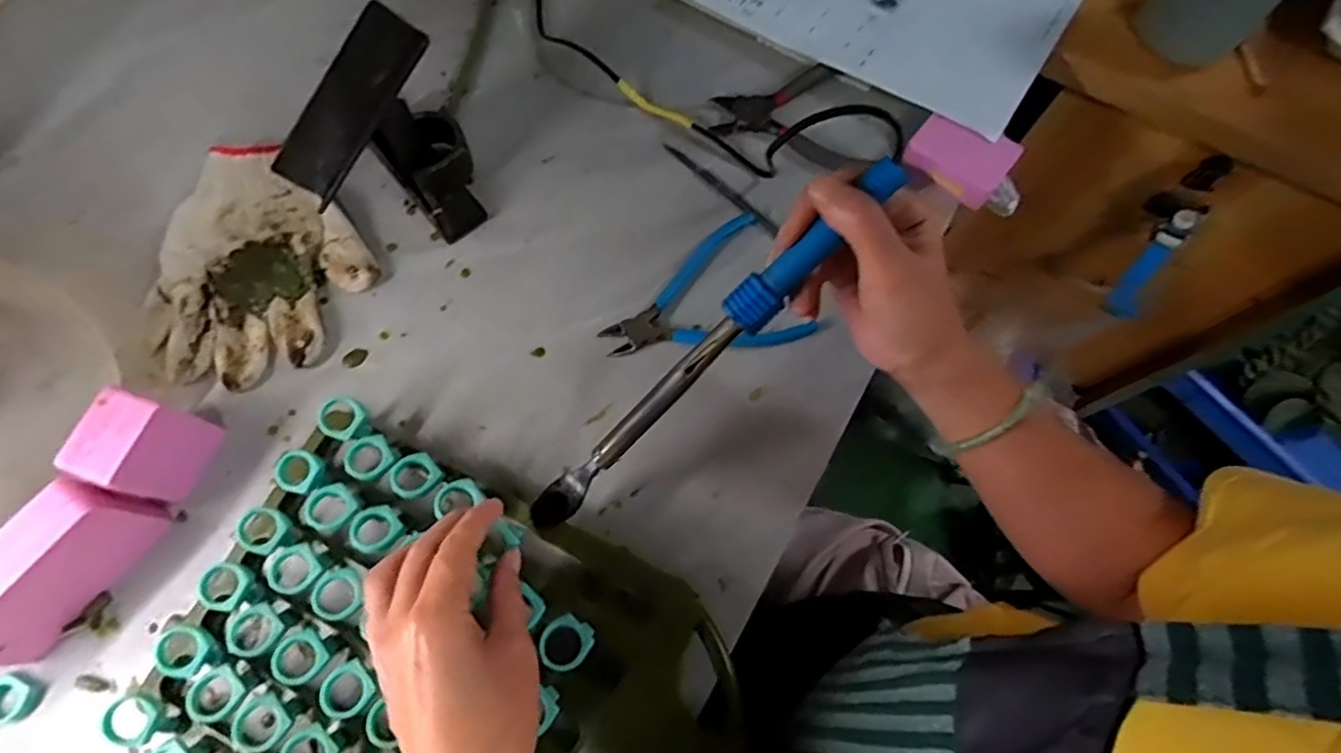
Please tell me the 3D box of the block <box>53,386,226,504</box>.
[{"bbox_3d":[-0.324,0.045,0.418,0.044,0.070,0.056,23,72,6],"label":"block"}]

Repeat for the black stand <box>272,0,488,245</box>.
[{"bbox_3d":[-0.193,-0.159,0.469,0.099,0.116,0.115,34,74,10],"label":"black stand"}]

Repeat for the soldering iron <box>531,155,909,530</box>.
[{"bbox_3d":[0.016,-0.007,0.372,0.280,0.019,0.022,-45,75,19],"label":"soldering iron"}]

